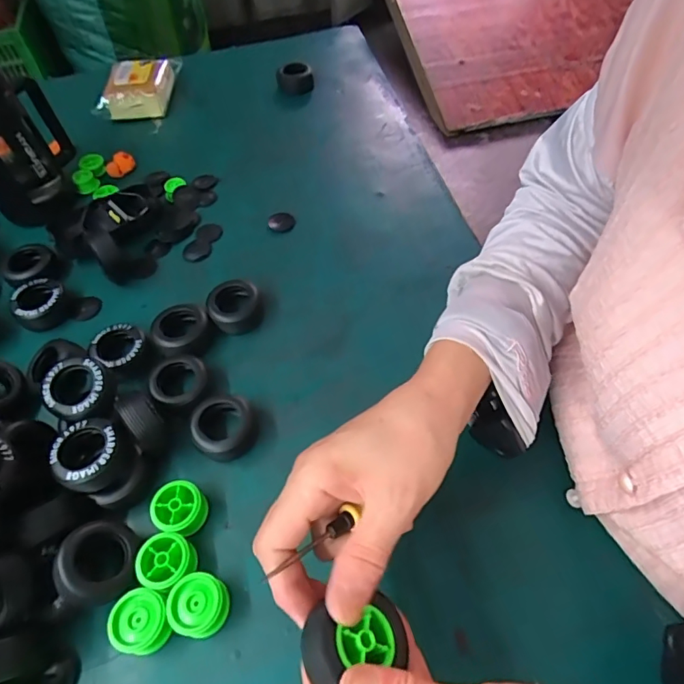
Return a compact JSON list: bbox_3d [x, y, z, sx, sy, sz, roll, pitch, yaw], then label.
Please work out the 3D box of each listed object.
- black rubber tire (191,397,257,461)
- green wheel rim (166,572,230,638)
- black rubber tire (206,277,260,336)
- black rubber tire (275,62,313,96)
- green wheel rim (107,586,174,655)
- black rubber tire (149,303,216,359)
[{"bbox_3d":[-0.090,0.065,0.373,0.044,0.024,0.050,-10,56,-5],"label":"black rubber tire"},{"bbox_3d":[-0.089,0.166,0.306,0.036,0.022,0.034,-1,55,2],"label":"green wheel rim"},{"bbox_3d":[-0.097,-0.032,0.441,0.043,0.023,0.047,-10,56,-5],"label":"black rubber tire"},{"bbox_3d":[-0.062,-0.350,0.649,0.047,0.027,0.040,-20,57,-11],"label":"black rubber tire"},{"bbox_3d":[-0.123,0.174,0.302,0.033,0.022,0.034,-14,56,-8],"label":"green wheel rim"},{"bbox_3d":[-0.138,-0.009,0.425,0.049,0.022,0.048,-1,55,2],"label":"black rubber tire"}]

